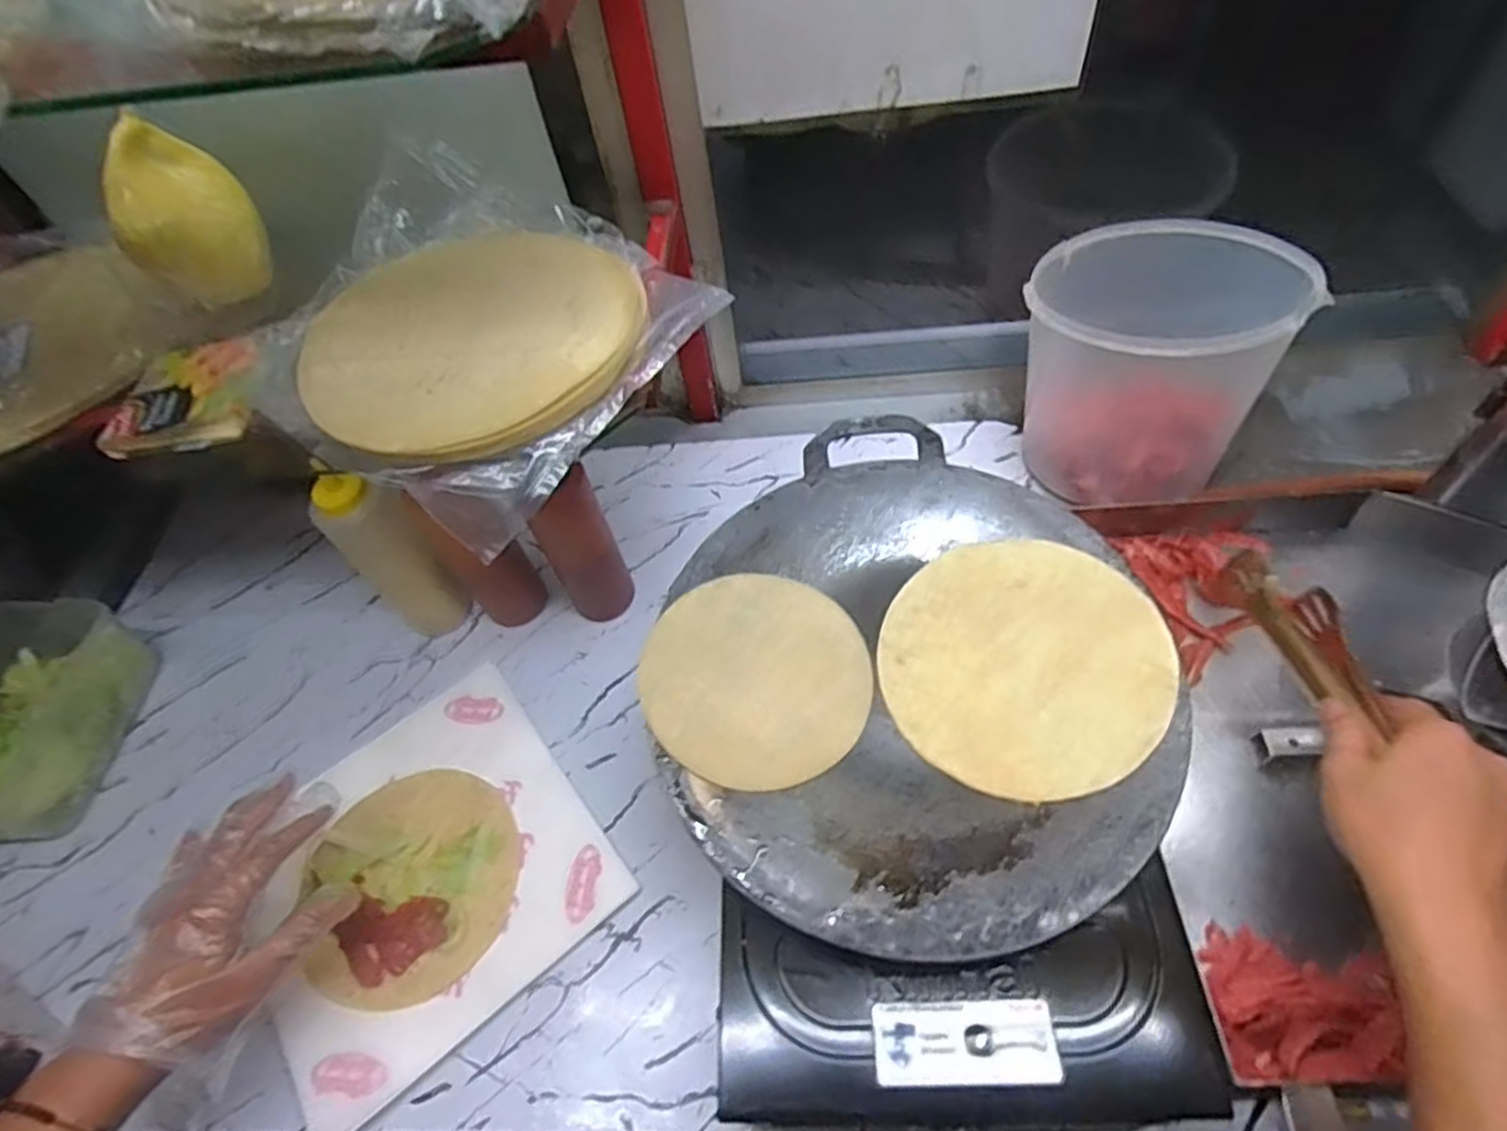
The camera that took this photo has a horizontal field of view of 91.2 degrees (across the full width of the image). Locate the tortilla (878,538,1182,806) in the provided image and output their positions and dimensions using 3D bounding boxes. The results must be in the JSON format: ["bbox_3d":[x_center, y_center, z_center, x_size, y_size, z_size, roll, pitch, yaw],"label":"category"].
[{"bbox_3d":[0.176,0.063,0.487,0.174,0.009,0.177,-7,57,10],"label":"tortilla"}]

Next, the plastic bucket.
[{"bbox_3d":[0.348,-0.183,0.668,0.201,0.184,0.201,-2,54,2],"label":"plastic bucket"}]

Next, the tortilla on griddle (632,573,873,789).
[{"bbox_3d":[0.002,0.074,0.502,0.150,0.004,0.150,2,58,-2],"label":"tortilla on griddle"}]

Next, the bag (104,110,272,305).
[{"bbox_3d":[-0.425,-0.256,0.556,0.092,0.102,0.113,-34,59,-20],"label":"bag"}]

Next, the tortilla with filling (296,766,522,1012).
[{"bbox_3d":[-0.259,0.236,0.565,0.150,0.016,0.169,-20,55,-11],"label":"tortilla with filling"}]

